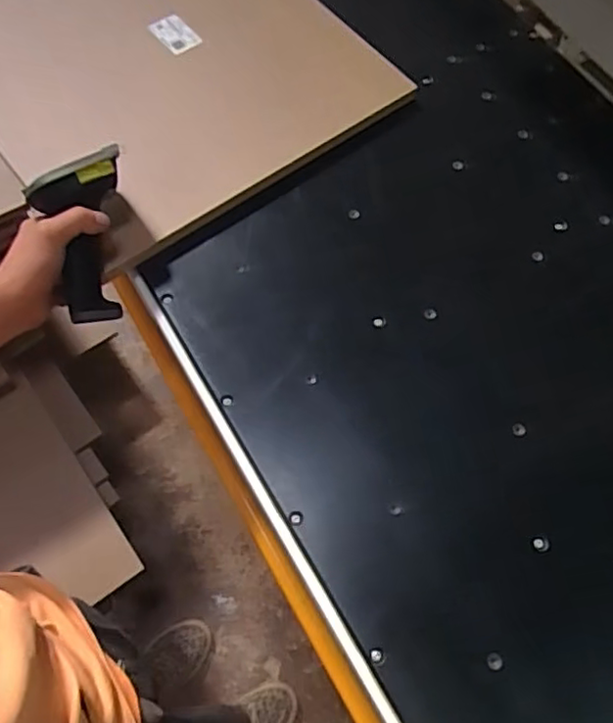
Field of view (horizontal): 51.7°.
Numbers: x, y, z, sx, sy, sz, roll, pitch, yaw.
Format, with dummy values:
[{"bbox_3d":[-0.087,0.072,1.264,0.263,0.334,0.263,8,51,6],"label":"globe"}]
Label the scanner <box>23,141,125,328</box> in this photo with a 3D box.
[{"bbox_3d":[-0.220,-0.119,0.607,0.083,0.062,0.161,-3,88,-5],"label":"scanner"}]

